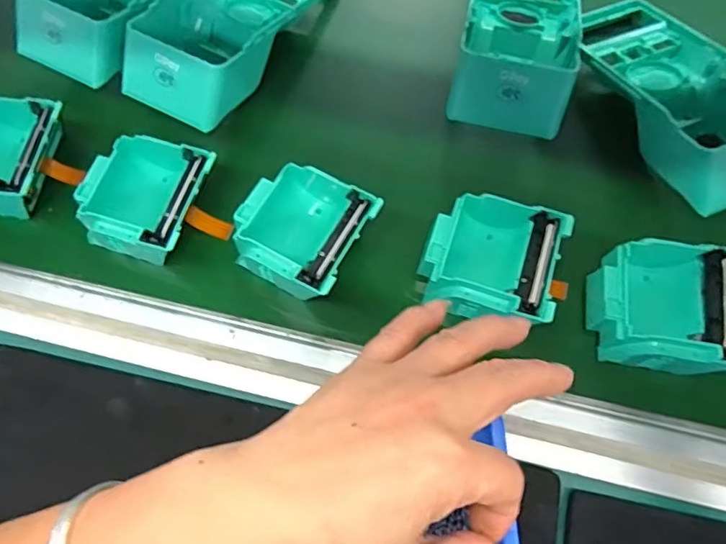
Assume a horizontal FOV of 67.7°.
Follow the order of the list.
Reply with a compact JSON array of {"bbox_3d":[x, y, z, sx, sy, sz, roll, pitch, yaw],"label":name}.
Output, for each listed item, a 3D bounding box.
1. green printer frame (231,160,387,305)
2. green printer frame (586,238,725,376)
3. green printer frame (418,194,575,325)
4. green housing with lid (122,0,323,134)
[{"bbox_3d":[-0.039,-0.026,0.349,0.077,0.034,0.071,27,71,11],"label":"green printer frame"},{"bbox_3d":[0.189,0.025,0.336,0.094,0.049,0.079,10,73,6],"label":"green printer frame"},{"bbox_3d":[0.080,-0.005,0.347,0.083,0.045,0.077,14,74,7],"label":"green printer frame"},{"bbox_3d":[-0.096,-0.193,0.407,0.090,0.060,0.192,26,76,10],"label":"green housing with lid"}]

